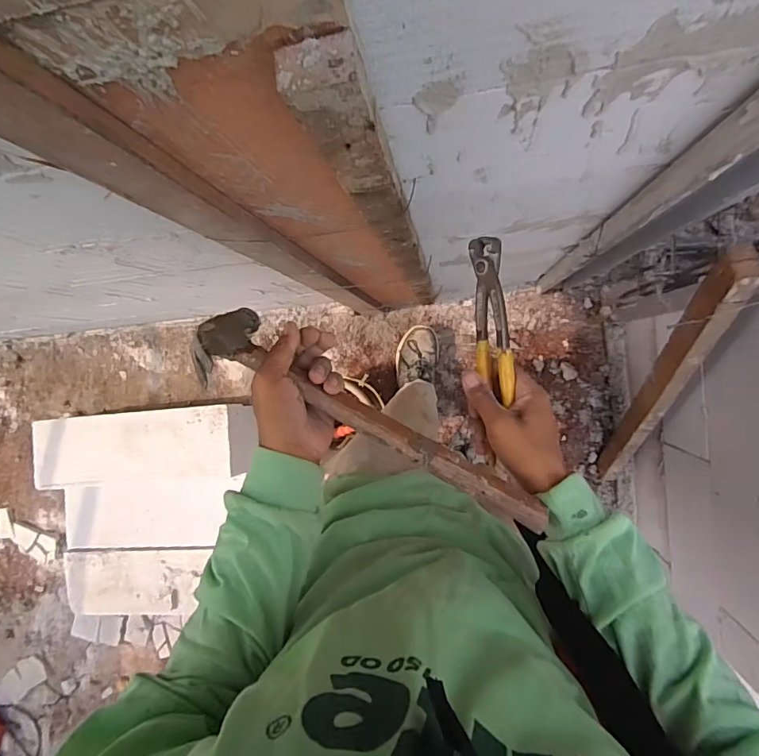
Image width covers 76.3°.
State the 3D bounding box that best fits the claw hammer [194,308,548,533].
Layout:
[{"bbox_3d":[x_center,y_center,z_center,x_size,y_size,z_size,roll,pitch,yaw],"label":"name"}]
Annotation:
[{"bbox_3d":[-0.015,0.035,0.426,0.336,0.094,0.050,29,97,9],"label":"claw hammer"}]

